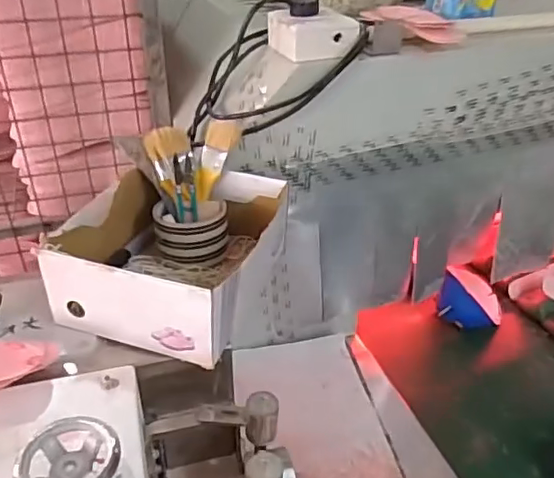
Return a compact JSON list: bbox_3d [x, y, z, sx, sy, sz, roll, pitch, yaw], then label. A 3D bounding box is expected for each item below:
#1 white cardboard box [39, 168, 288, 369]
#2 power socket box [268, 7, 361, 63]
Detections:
[{"bbox_3d":[-0.106,0.006,0.600,0.182,0.090,0.232,11,37,12],"label":"white cardboard box"},{"bbox_3d":[0.045,-0.253,0.685,0.085,0.042,0.084,-13,38,-19],"label":"power socket box"}]

